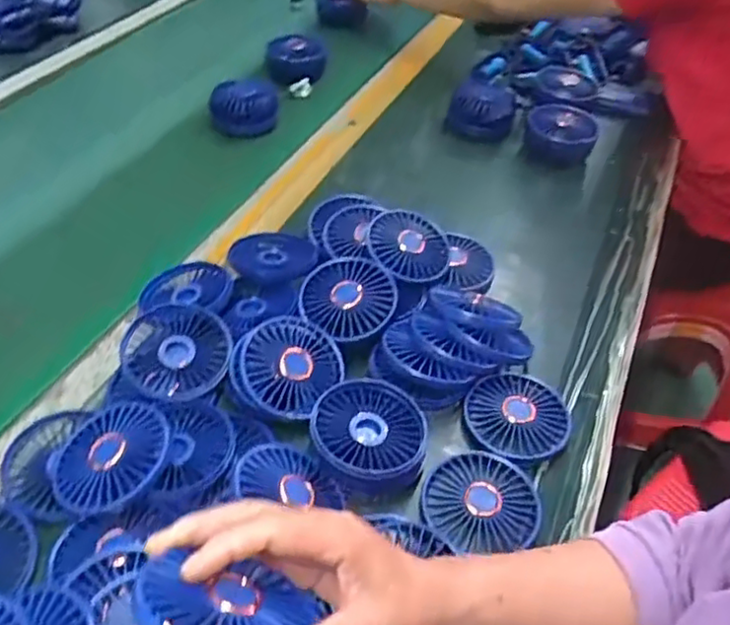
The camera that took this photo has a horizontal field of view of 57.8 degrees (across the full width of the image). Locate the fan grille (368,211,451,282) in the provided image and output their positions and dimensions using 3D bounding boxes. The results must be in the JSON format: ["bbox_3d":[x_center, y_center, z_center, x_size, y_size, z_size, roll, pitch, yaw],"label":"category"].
[{"bbox_3d":[0.045,-0.067,0.661,0.084,0.018,0.082,16,54,-6],"label":"fan grille"}]

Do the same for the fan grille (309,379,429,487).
[{"bbox_3d":[0.003,0.096,0.519,0.089,0.036,0.090,3,45,1],"label":"fan grille"}]

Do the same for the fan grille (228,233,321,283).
[{"bbox_3d":[-0.092,-0.058,0.667,0.083,0.017,0.083,-3,45,-6],"label":"fan grille"}]

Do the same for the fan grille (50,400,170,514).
[{"bbox_3d":[-0.185,0.104,0.482,0.086,0.018,0.083,-22,50,-2],"label":"fan grille"}]

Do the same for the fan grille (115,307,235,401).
[{"bbox_3d":[-0.158,0.034,0.556,0.087,0.026,0.085,1,45,-1],"label":"fan grille"}]

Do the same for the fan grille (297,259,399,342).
[{"bbox_3d":[-0.015,-0.014,0.598,0.082,0.021,0.085,6,60,-5],"label":"fan grille"}]

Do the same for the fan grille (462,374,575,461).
[{"bbox_3d":[0.126,0.088,0.557,0.092,0.016,0.081,-30,53,-28],"label":"fan grille"}]

